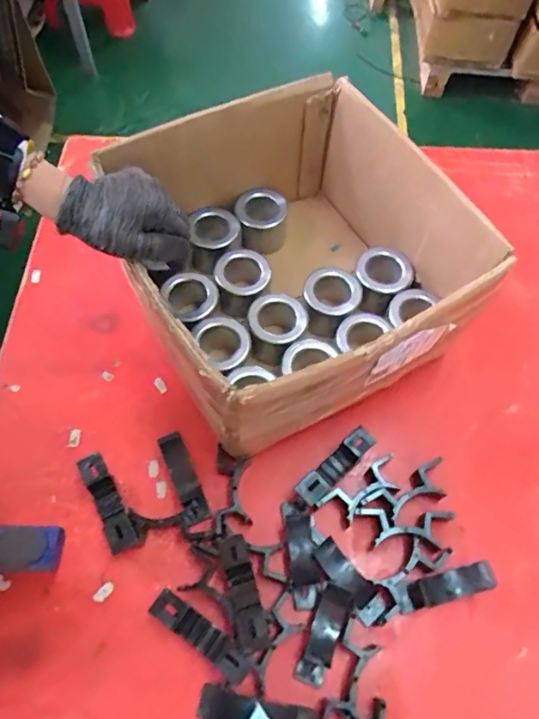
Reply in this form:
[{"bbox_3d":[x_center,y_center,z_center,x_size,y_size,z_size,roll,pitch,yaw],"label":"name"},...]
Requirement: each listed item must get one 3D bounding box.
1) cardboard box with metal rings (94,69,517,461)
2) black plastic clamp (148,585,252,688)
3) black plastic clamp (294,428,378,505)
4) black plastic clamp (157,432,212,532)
[{"bbox_3d":[0.022,-0.100,0.578,0.323,0.199,0.329,-28,67,-15],"label":"cardboard box with metal rings"},{"bbox_3d":[-0.061,0.250,0.458,0.100,0.037,0.026,34,67,15],"label":"black plastic clamp"},{"bbox_3d":[0.069,0.115,0.537,0.100,0.035,0.025,-39,70,-20],"label":"black plastic clamp"},{"bbox_3d":[-0.094,0.124,0.532,0.030,0.026,0.100,-22,66,-13],"label":"black plastic clamp"}]

